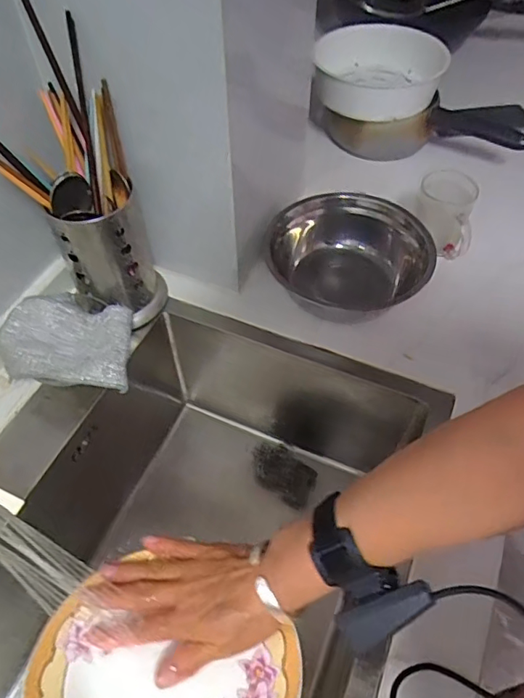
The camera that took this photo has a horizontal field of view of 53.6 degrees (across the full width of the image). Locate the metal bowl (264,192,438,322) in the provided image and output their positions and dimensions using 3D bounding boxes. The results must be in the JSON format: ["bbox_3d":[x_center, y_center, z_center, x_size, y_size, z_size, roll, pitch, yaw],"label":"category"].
[{"bbox_3d":[0.113,-0.121,0.667,0.195,0.092,0.180,0,53,0],"label":"metal bowl"}]

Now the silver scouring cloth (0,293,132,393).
[{"bbox_3d":[-0.217,-0.010,0.578,0.134,0.035,0.106,-1,53,-1],"label":"silver scouring cloth"}]

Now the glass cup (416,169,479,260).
[{"bbox_3d":[0.248,-0.187,0.713,0.075,0.096,0.083,8,54,6],"label":"glass cup"}]

